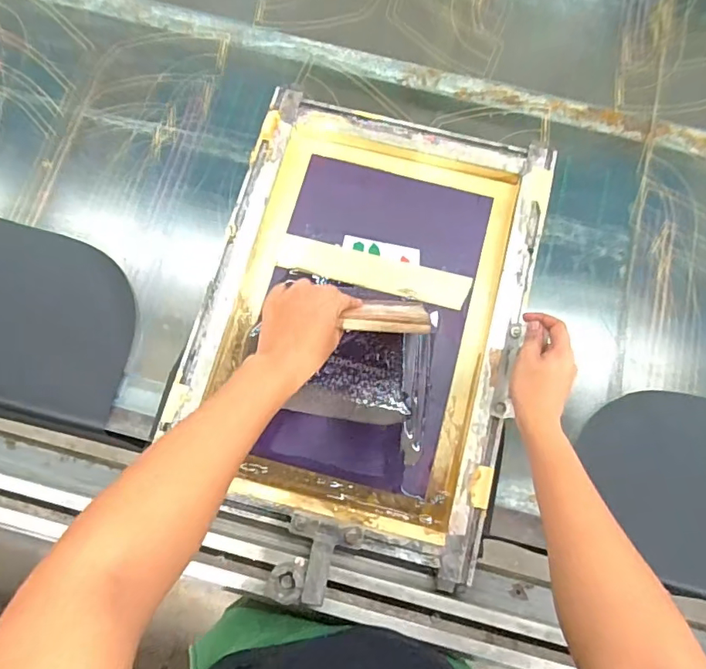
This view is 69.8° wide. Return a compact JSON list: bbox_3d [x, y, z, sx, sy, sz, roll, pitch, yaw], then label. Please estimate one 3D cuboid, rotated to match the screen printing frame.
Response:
[{"bbox_3d":[0.014,-0.028,0.646,0.400,0.039,0.532,11,79,1],"label":"screen printing frame"}]

